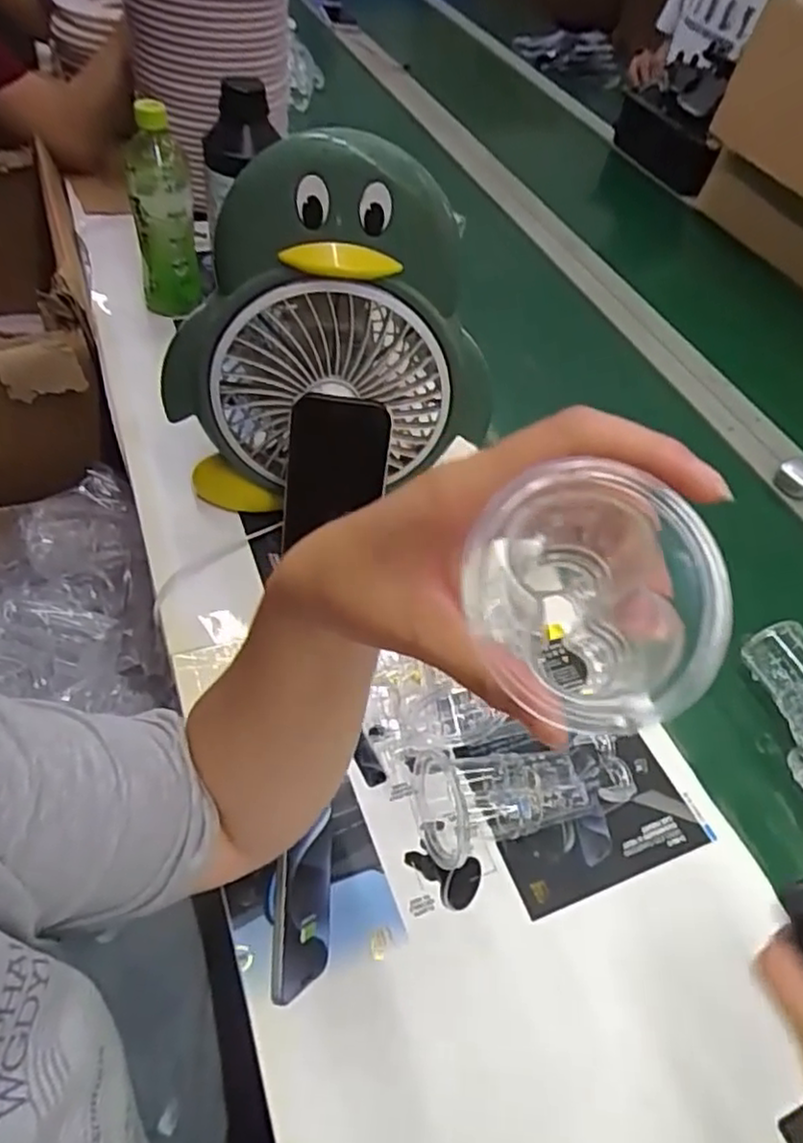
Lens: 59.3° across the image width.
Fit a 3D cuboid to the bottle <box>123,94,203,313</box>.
[{"bbox_3d":[-0.255,-0.383,0.753,0.062,0.198,0.074,-8,53,-16],"label":"bottle"}]

